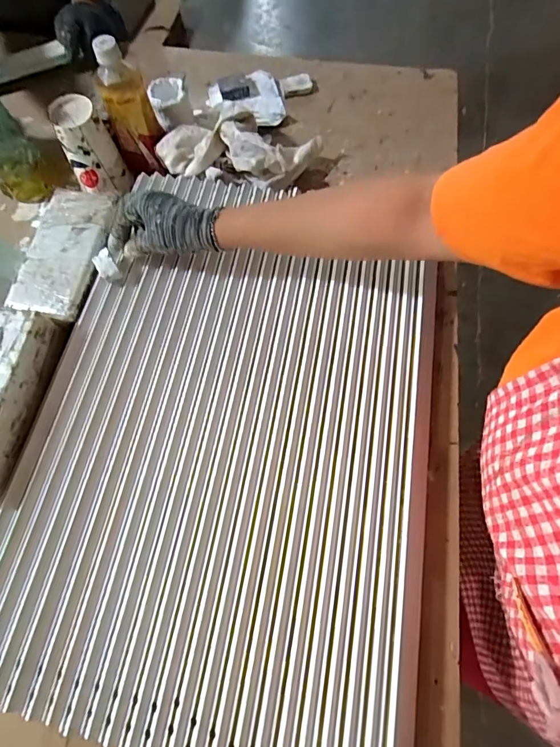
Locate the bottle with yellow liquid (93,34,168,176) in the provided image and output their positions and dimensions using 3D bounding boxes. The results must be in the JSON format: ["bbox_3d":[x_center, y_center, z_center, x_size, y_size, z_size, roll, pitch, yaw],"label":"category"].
[{"bbox_3d":[-0.209,-0.370,0.587,0.070,0.172,0.056,-25,69,-8],"label":"bottle with yellow liquid"}]

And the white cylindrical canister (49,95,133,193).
[{"bbox_3d":[-0.279,-0.330,0.602,0.071,0.112,0.071,-1,68,1],"label":"white cylindrical canister"}]

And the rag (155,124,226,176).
[{"bbox_3d":[-0.134,-0.330,0.608,0.097,0.043,0.065,-15,68,-4],"label":"rag"}]

